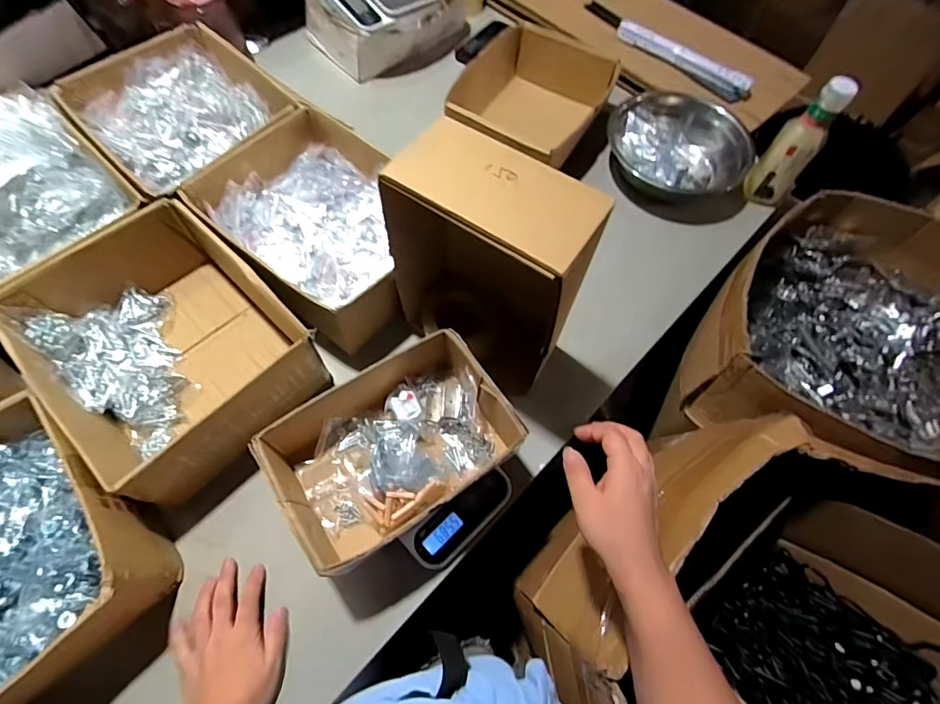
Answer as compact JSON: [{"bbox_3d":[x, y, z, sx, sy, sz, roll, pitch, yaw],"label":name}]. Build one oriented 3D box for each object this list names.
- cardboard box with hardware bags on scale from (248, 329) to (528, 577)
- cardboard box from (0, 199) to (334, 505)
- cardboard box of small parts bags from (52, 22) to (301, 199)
[{"bbox_3d":[-0.085,0.110,0.529,0.249,0.086,0.168,-31,69,-16],"label":"cardboard box with hardware bags on scale"},{"bbox_3d":[-0.387,-0.009,0.601,0.256,0.123,0.328,-41,72,-19],"label":"cardboard box"},{"bbox_3d":[-0.471,-0.393,0.772,0.348,0.095,0.286,40,69,16],"label":"cardboard box of small parts bags"}]

